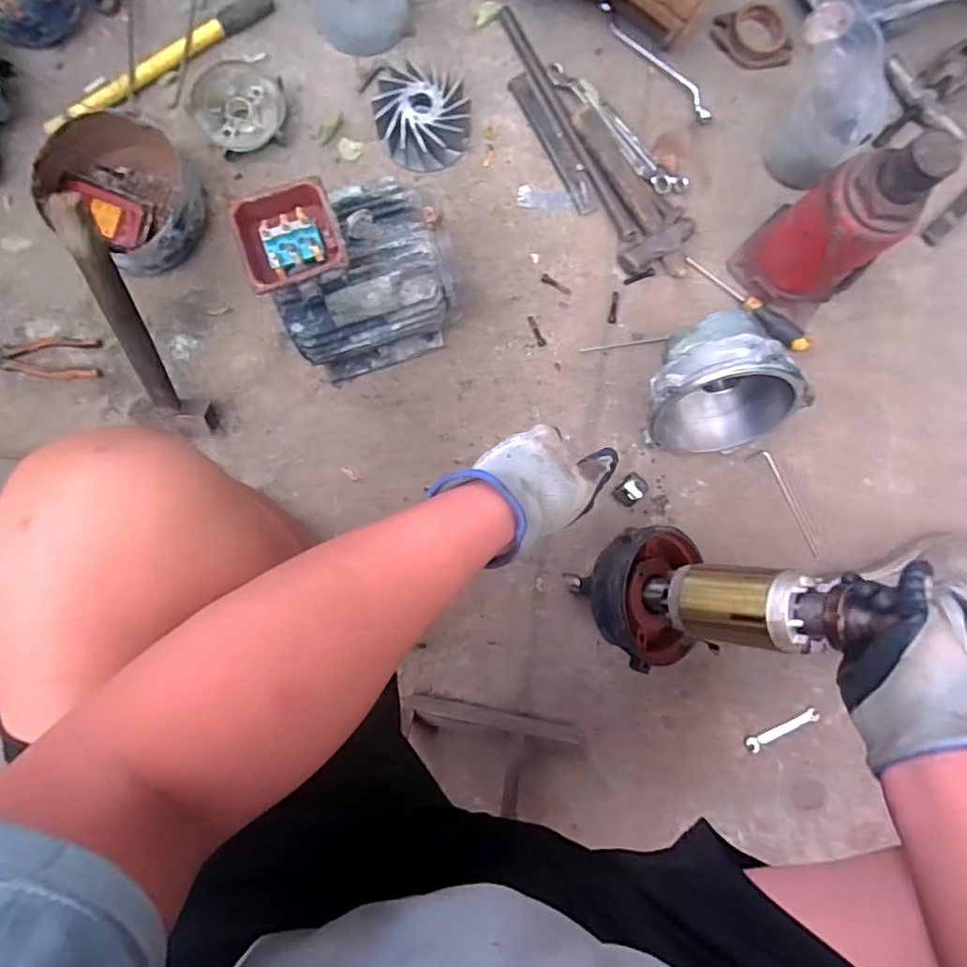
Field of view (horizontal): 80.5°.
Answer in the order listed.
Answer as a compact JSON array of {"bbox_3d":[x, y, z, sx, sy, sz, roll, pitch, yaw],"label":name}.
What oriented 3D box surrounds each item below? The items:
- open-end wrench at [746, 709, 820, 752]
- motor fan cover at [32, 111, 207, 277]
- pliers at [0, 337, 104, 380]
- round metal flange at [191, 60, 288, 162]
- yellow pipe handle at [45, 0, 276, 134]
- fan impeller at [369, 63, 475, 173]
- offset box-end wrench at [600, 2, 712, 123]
[{"bbox_3d":[0.443,0.366,0.842,0.112,0.009,0.026,-22,88,-5],"label":"open-end wrench"},{"bbox_3d":[-0.486,-0.402,0.793,0.199,0.089,0.169,40,85,-1],"label":"motor fan cover"},{"bbox_3d":[-0.637,-0.178,0.802,0.185,0.013,0.058,1,86,-3],"label":"pliers"},{"bbox_3d":[-0.351,-0.550,0.832,0.124,0.034,0.123,0,86,-3],"label":"round metal flange"},{"bbox_3d":[-0.466,-0.616,0.832,0.372,0.029,0.035,-39,89,-5],"label":"yellow pipe handle"},{"bbox_3d":[-0.089,-0.544,0.846,0.139,0.052,0.136,1,86,-3],"label":"fan impeller"},{"bbox_3d":[0.271,-0.656,0.890,0.036,0.029,0.237,-44,90,-5],"label":"offset box-end wrench"}]

